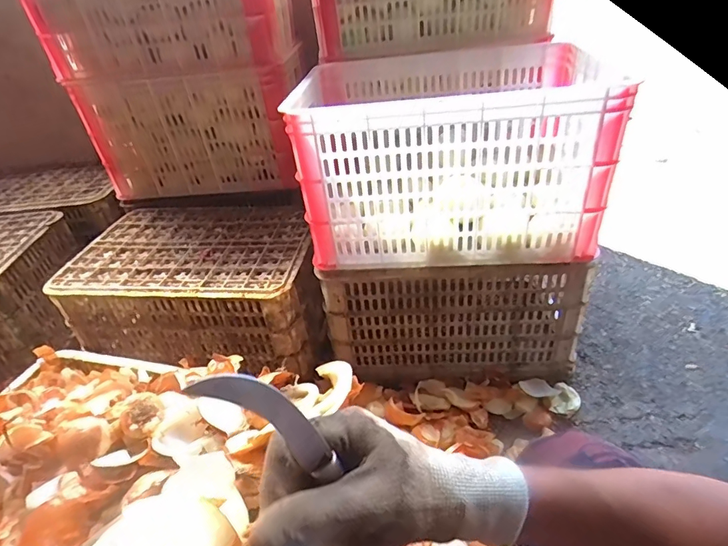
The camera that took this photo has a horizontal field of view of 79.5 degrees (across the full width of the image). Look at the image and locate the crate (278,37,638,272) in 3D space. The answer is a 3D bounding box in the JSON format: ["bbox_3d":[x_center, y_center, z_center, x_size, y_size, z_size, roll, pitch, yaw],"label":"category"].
[{"bbox_3d":[0.148,-0.234,0.822,0.490,0.295,0.366,0,36,8],"label":"crate"}]

